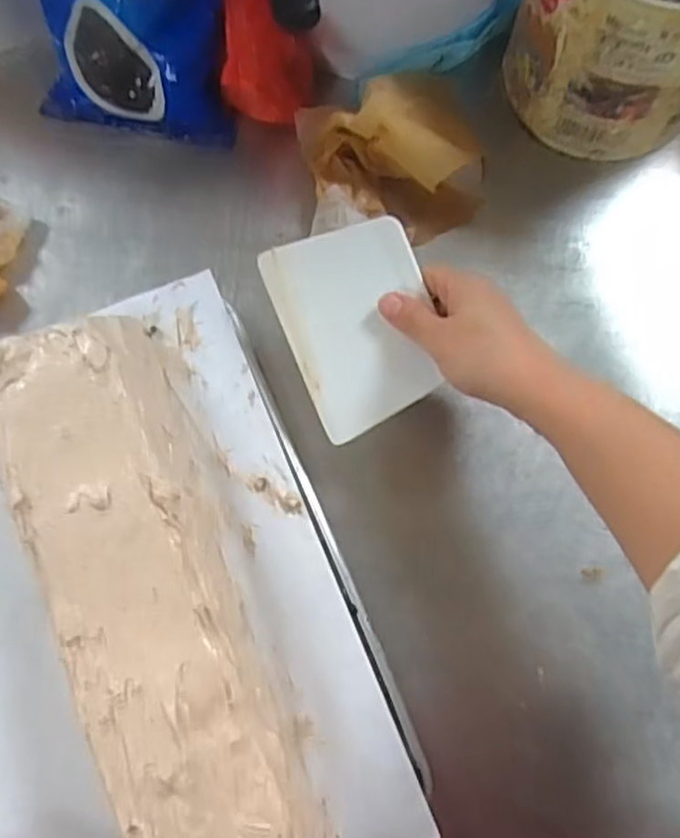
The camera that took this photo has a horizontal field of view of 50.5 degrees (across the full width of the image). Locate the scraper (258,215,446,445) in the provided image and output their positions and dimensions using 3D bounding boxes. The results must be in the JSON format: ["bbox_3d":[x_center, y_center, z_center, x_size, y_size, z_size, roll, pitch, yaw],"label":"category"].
[{"bbox_3d":[0.012,-0.058,0.449,0.090,0.004,0.123,-21,93,12],"label":"scraper"}]

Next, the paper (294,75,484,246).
[{"bbox_3d":[0.035,-0.181,0.501,0.119,0.065,0.106,-9,80,0],"label":"paper"}]

